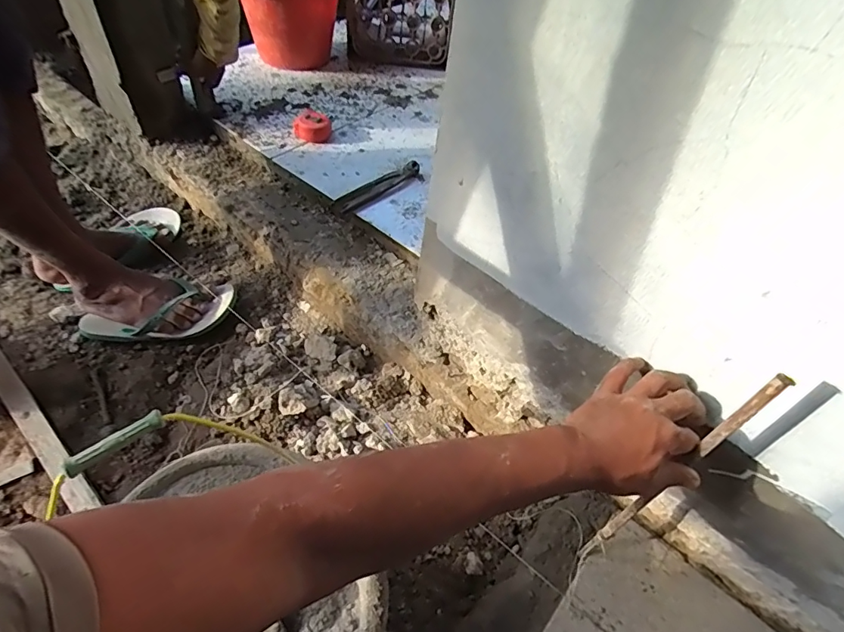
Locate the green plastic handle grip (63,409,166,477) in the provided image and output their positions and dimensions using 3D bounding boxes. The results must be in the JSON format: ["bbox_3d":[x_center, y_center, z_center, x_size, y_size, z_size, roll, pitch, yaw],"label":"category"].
[{"bbox_3d":[-0.247,0.102,0.377,0.074,0.015,0.012,-30,60,-28],"label":"green plastic handle grip"}]

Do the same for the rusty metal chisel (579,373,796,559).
[{"bbox_3d":[0.244,0.179,0.484,0.015,0.391,0.011,-20,53,-28],"label":"rusty metal chisel"}]

